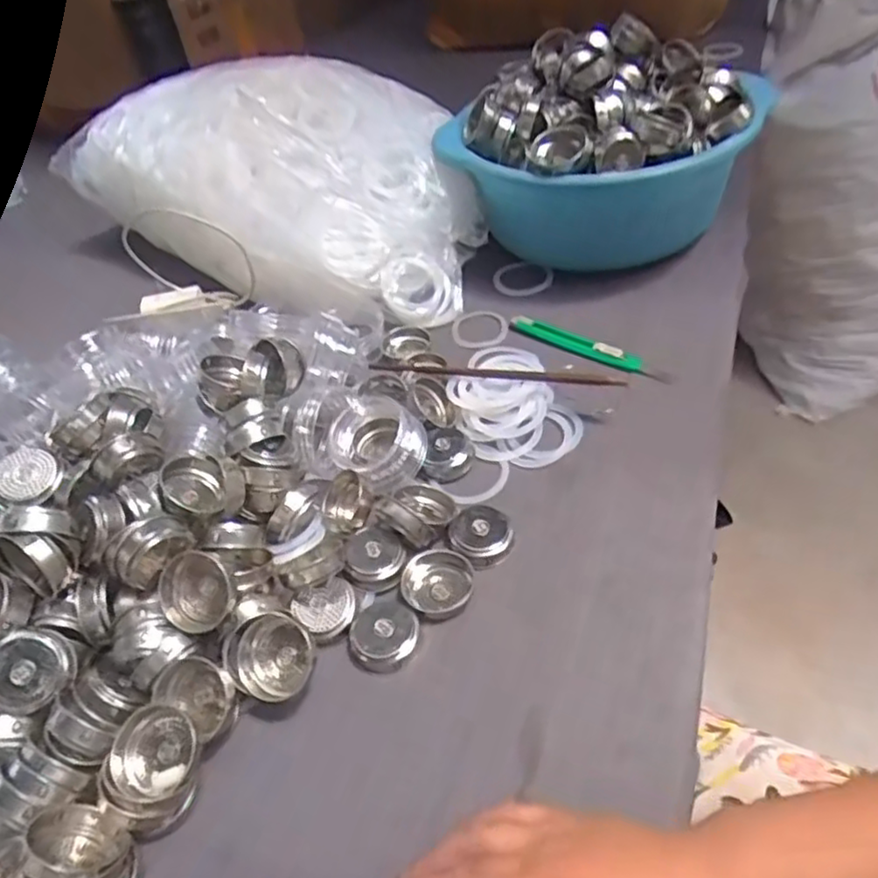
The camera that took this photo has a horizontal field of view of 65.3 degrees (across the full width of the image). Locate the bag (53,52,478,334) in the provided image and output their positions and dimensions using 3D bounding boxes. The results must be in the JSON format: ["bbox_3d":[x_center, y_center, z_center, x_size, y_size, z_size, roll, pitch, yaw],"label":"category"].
[{"bbox_3d":[-0.176,-0.283,0.719,0.476,0.148,0.244,19,52,28],"label":"bag"}]

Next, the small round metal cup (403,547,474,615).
[{"bbox_3d":[-0.001,0.089,0.430,0.042,0.017,0.043,-3,46,3],"label":"small round metal cup"}]

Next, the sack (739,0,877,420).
[{"bbox_3d":[0.772,-0.442,1.241,0.368,0.712,0.439,28,57,33],"label":"sack"}]

